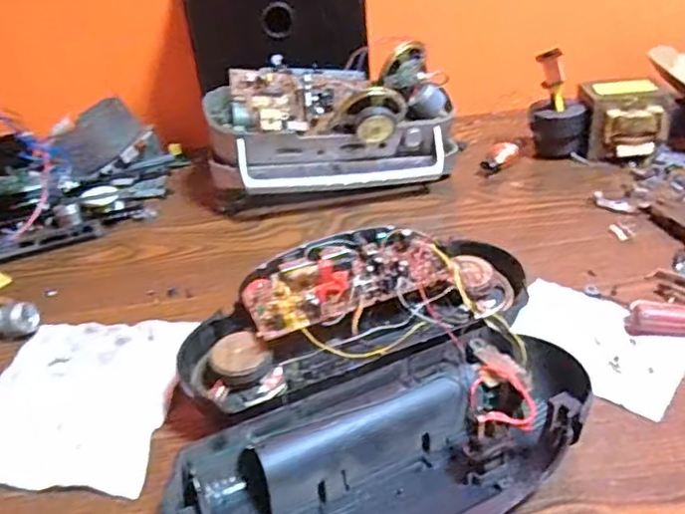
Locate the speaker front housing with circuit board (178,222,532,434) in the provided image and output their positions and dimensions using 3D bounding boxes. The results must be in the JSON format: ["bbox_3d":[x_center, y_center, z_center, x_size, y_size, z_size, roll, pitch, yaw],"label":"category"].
[{"bbox_3d":[0.015,0.047,0.471,0.270,0.076,0.118,-17,36,-17],"label":"speaker front housing with circuit board"}]

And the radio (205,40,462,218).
[{"bbox_3d":[-0.011,-0.146,0.712,0.282,0.135,0.147,-12,35,-9],"label":"radio"}]

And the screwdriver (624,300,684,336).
[{"bbox_3d":[0.274,0.051,0.478,0.099,0.022,0.023,2,35,11],"label":"screwdriver"}]

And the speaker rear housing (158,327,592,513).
[{"bbox_3d":[0.033,0.119,0.366,0.258,0.054,0.111,-21,38,-21],"label":"speaker rear housing"}]

